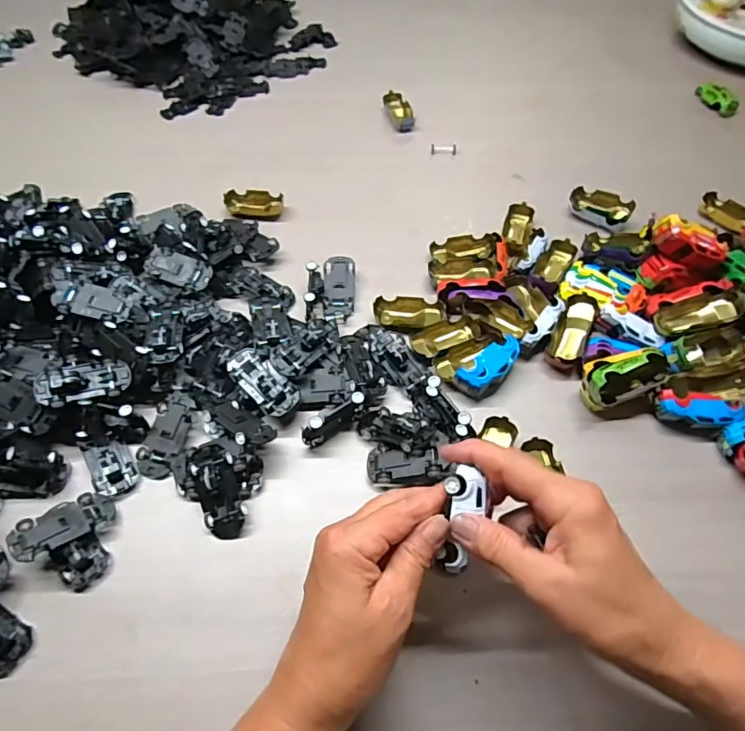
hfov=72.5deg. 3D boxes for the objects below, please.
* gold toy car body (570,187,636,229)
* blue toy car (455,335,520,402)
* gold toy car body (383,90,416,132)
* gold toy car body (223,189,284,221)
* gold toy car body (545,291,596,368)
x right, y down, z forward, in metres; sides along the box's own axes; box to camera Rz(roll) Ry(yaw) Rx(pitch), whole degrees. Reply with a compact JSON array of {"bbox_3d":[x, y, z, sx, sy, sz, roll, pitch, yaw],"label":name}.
[{"bbox_3d":[0.243,-0.169,0.548,0.063,0.027,0.032,35,63,20],"label":"gold toy car body"},{"bbox_3d":[0.101,0.003,0.435,0.064,0.027,0.025,-33,63,-20],"label":"blue toy car"},{"bbox_3d":[0.036,-0.329,0.659,0.029,0.018,0.060,-19,59,-13],"label":"gold toy car body"},{"bbox_3d":[-0.130,-0.175,0.558,0.061,0.018,0.034,8,57,4],"label":"gold toy car body"},{"bbox_3d":[0.176,-0.028,0.452,0.027,0.028,0.070,22,79,13],"label":"gold toy car body"}]

